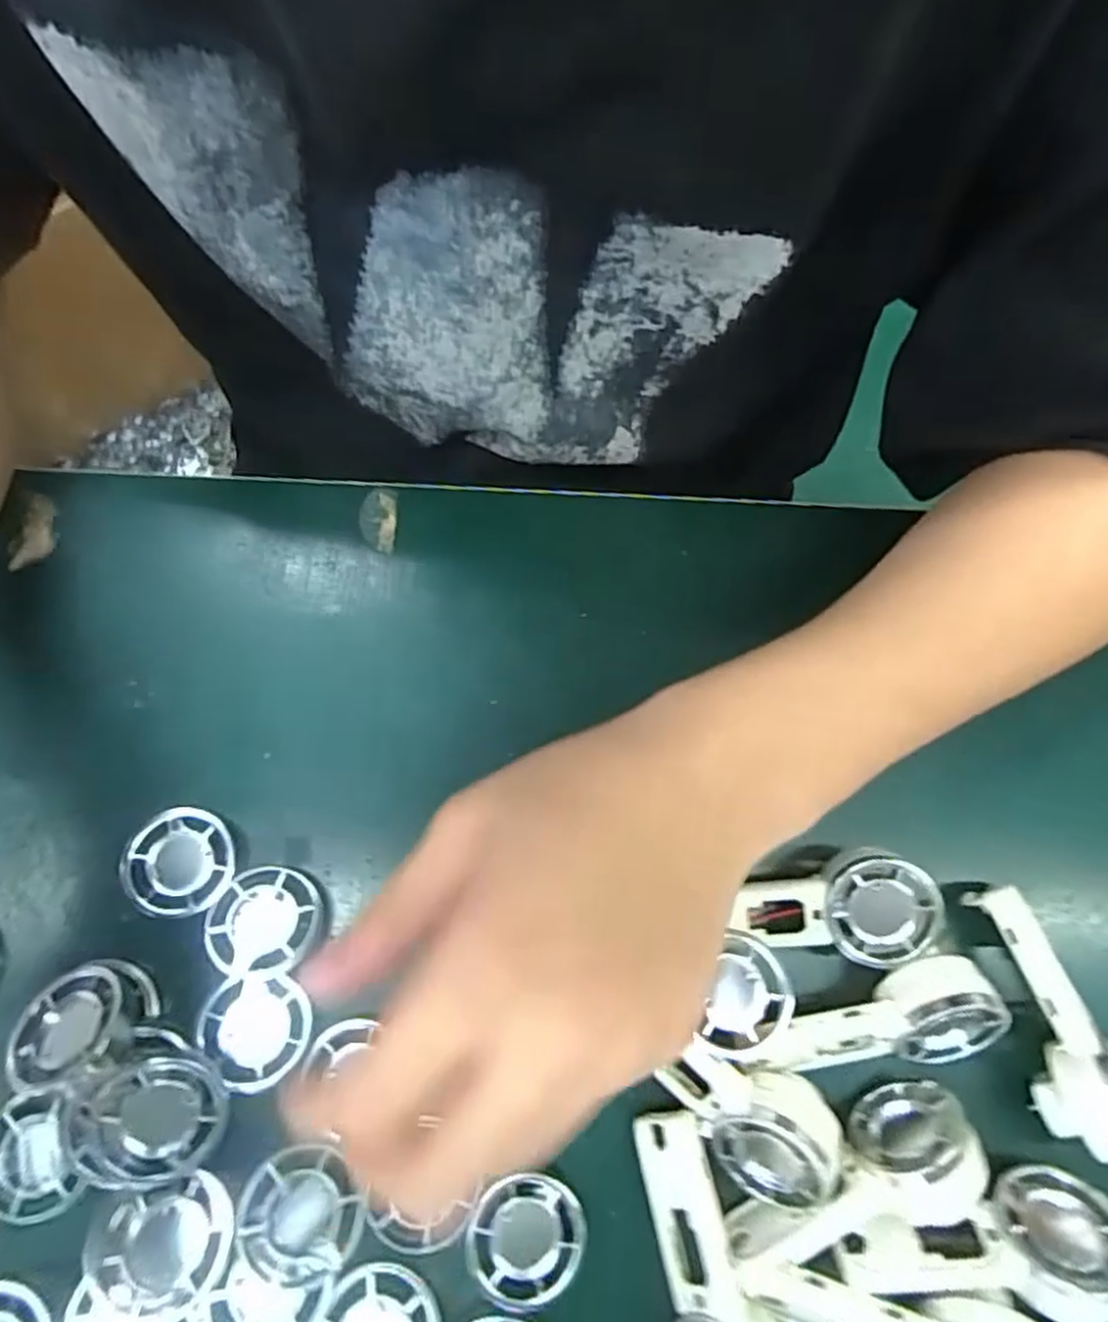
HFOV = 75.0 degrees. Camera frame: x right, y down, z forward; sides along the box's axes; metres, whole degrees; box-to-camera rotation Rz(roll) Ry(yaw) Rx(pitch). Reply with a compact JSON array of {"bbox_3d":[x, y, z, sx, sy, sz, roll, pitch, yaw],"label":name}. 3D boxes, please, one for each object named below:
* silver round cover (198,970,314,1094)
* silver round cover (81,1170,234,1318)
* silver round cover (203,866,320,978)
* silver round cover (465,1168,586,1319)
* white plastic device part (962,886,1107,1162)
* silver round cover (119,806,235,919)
[{"bbox_3d":[-0.105,0.129,0.254,0.034,0.006,0.038,-39,80,-11],"label":"silver round cover"},{"bbox_3d":[-0.124,0.184,0.227,0.042,0.009,0.034,-14,76,-6],"label":"silver round cover"},{"bbox_3d":[-0.105,0.093,0.262,0.038,0.012,0.036,1,69,-1],"label":"silver round cover"},{"bbox_3d":[-0.009,0.195,0.242,0.038,0.004,0.037,1,71,-2],"label":"silver round cover"},{"bbox_3d":[0.180,0.129,0.264,0.023,0.038,0.087,-10,76,-5],"label":"white plastic device part"},{"bbox_3d":[-0.140,0.075,0.271,0.037,0.010,0.039,1,75,-3],"label":"silver round cover"}]

